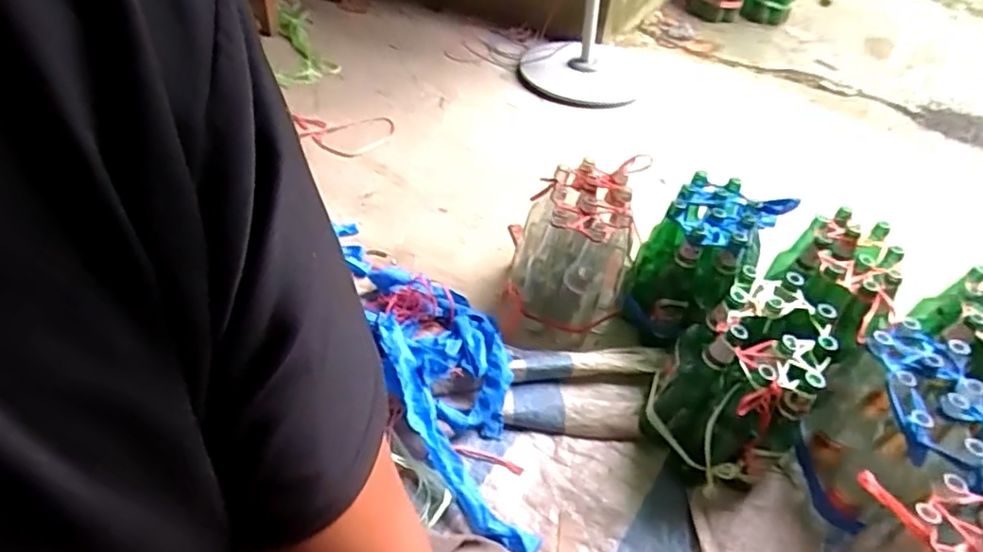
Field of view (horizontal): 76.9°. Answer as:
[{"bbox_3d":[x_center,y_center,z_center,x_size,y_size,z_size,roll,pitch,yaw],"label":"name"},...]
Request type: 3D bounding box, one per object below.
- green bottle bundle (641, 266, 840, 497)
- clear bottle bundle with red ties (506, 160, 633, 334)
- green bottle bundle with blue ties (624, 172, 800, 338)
[{"bbox_3d":[0.370,0.155,0.947,0.199,0.246,0.257,26,47,20],"label":"green bottle bundle"},{"bbox_3d":[0.141,-0.015,1.165,0.198,0.327,0.200,15,44,10],"label":"clear bottle bundle with red ties"},{"bbox_3d":[0.373,-0.029,1.117,0.183,0.207,0.243,29,48,23],"label":"green bottle bundle with blue ties"}]

